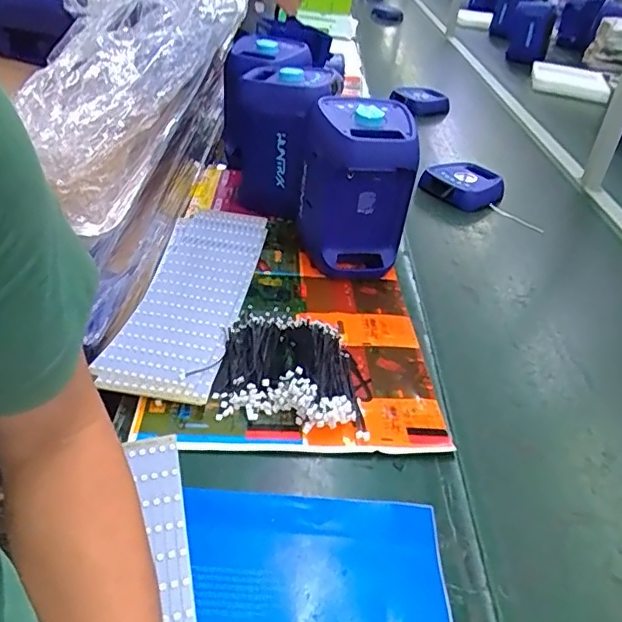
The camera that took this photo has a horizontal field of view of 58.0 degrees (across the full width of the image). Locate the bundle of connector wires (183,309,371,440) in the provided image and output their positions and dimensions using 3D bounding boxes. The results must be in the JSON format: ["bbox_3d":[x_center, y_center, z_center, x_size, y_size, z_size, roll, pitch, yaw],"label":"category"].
[{"bbox_3d":[-0.027,0.059,0.729,0.211,0.034,0.200,9,36,2],"label":"bundle of connector wires"}]

